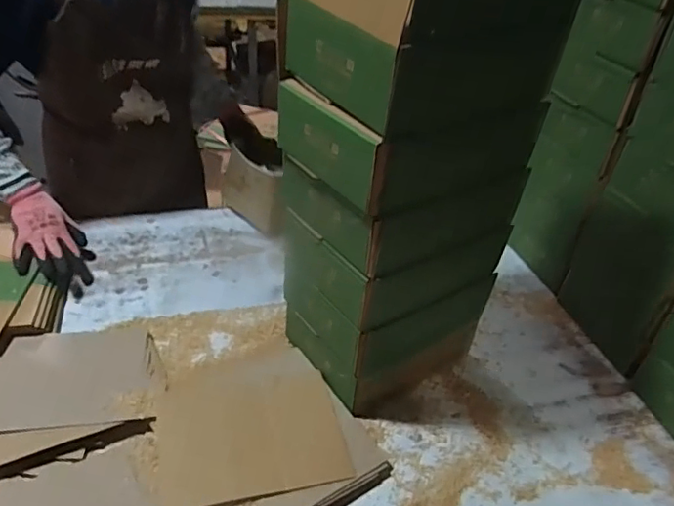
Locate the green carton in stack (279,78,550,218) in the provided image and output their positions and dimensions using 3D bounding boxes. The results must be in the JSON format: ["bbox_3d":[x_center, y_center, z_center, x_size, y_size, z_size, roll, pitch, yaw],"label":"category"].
[{"bbox_3d":[0.093,-0.148,0.667,0.258,0.090,0.212,-19,45,-28],"label":"green carton in stack"}]

